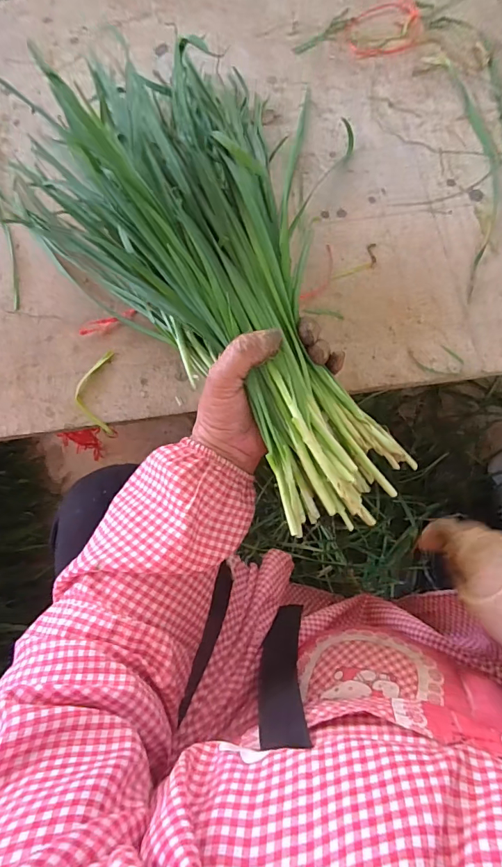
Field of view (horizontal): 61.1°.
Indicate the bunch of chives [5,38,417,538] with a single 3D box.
[{"bbox_3d":[-0.012,-0.092,0.294,0.160,0.059,0.338,-32,89,-7],"label":"bunch of chives"}]

